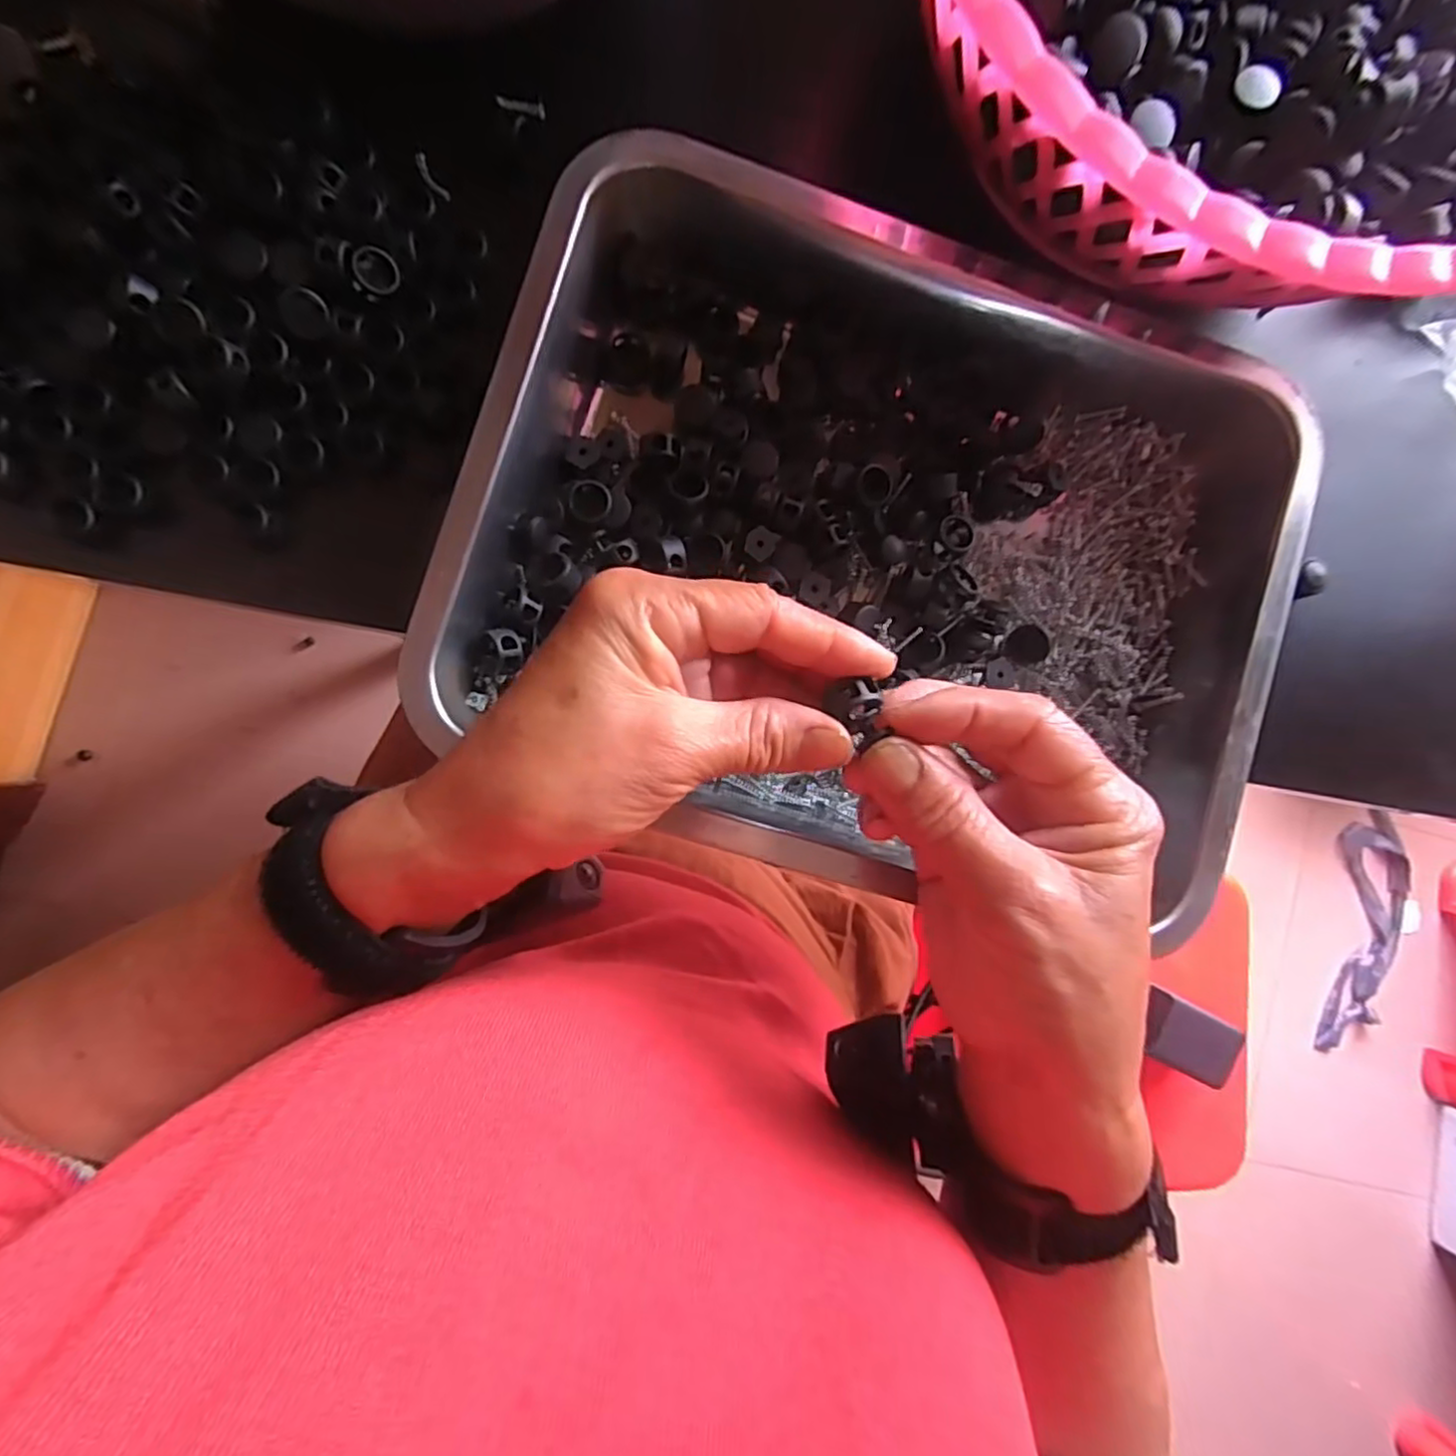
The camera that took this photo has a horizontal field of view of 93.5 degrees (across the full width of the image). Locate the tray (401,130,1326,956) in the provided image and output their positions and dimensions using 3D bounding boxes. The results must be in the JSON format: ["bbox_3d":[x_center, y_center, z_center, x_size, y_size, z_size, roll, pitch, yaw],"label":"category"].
[{"bbox_3d":[0.064,-0.072,0.273,0.307,0.053,0.257,18,83,-7],"label":"tray"}]

